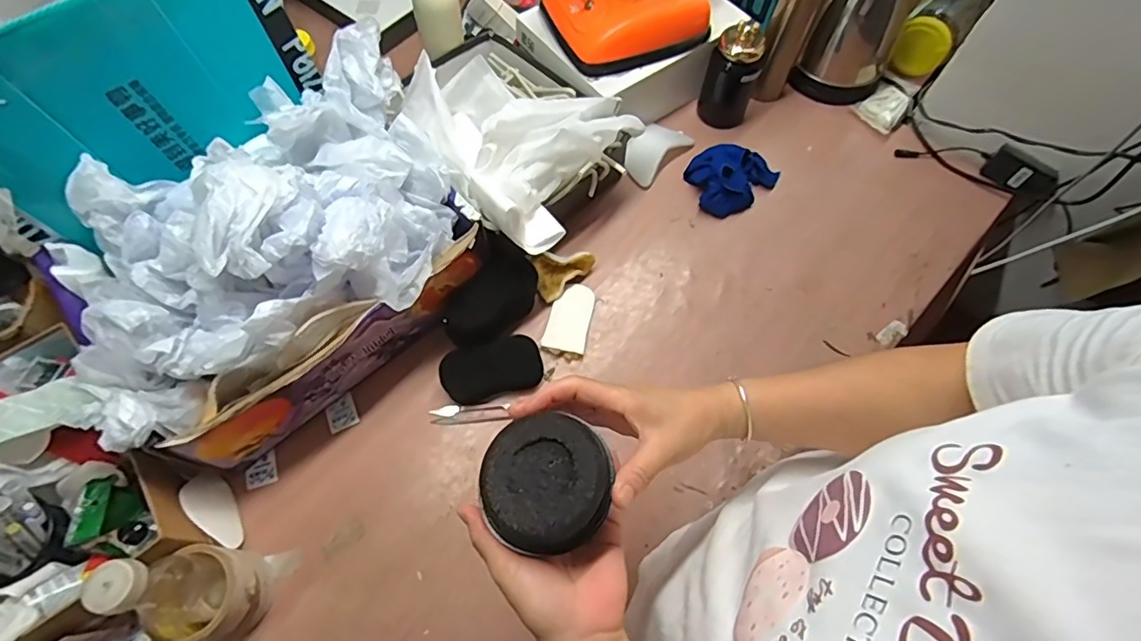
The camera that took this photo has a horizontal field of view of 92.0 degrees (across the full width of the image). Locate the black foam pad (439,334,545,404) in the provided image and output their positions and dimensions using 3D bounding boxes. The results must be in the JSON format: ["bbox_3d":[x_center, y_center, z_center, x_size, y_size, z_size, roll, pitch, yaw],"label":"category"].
[{"bbox_3d":[-0.100,0.061,0.697,0.126,0.027,0.064,-12,65,-7],"label":"black foam pad"}]

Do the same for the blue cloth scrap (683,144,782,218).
[{"bbox_3d":[0.239,-0.222,0.829,0.112,0.053,0.133,42,71,17],"label":"blue cloth scrap"}]

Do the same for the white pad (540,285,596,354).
[{"bbox_3d":[-0.001,-0.003,0.741,0.055,0.012,0.097,12,65,5],"label":"white pad"}]

